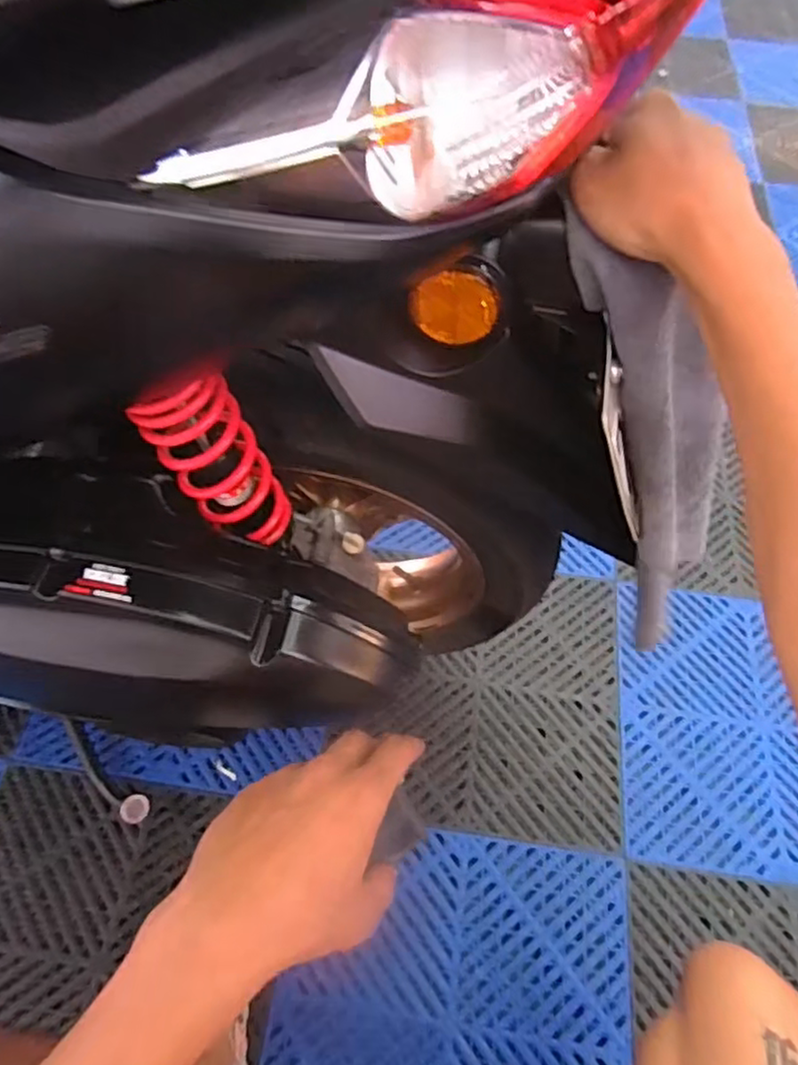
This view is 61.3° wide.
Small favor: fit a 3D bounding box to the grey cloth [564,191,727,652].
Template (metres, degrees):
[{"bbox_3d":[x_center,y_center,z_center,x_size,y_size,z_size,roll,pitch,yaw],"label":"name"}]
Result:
[{"bbox_3d":[0.175,-0.060,0.448,0.080,0.296,0.049,-38,36,-21],"label":"grey cloth"}]

